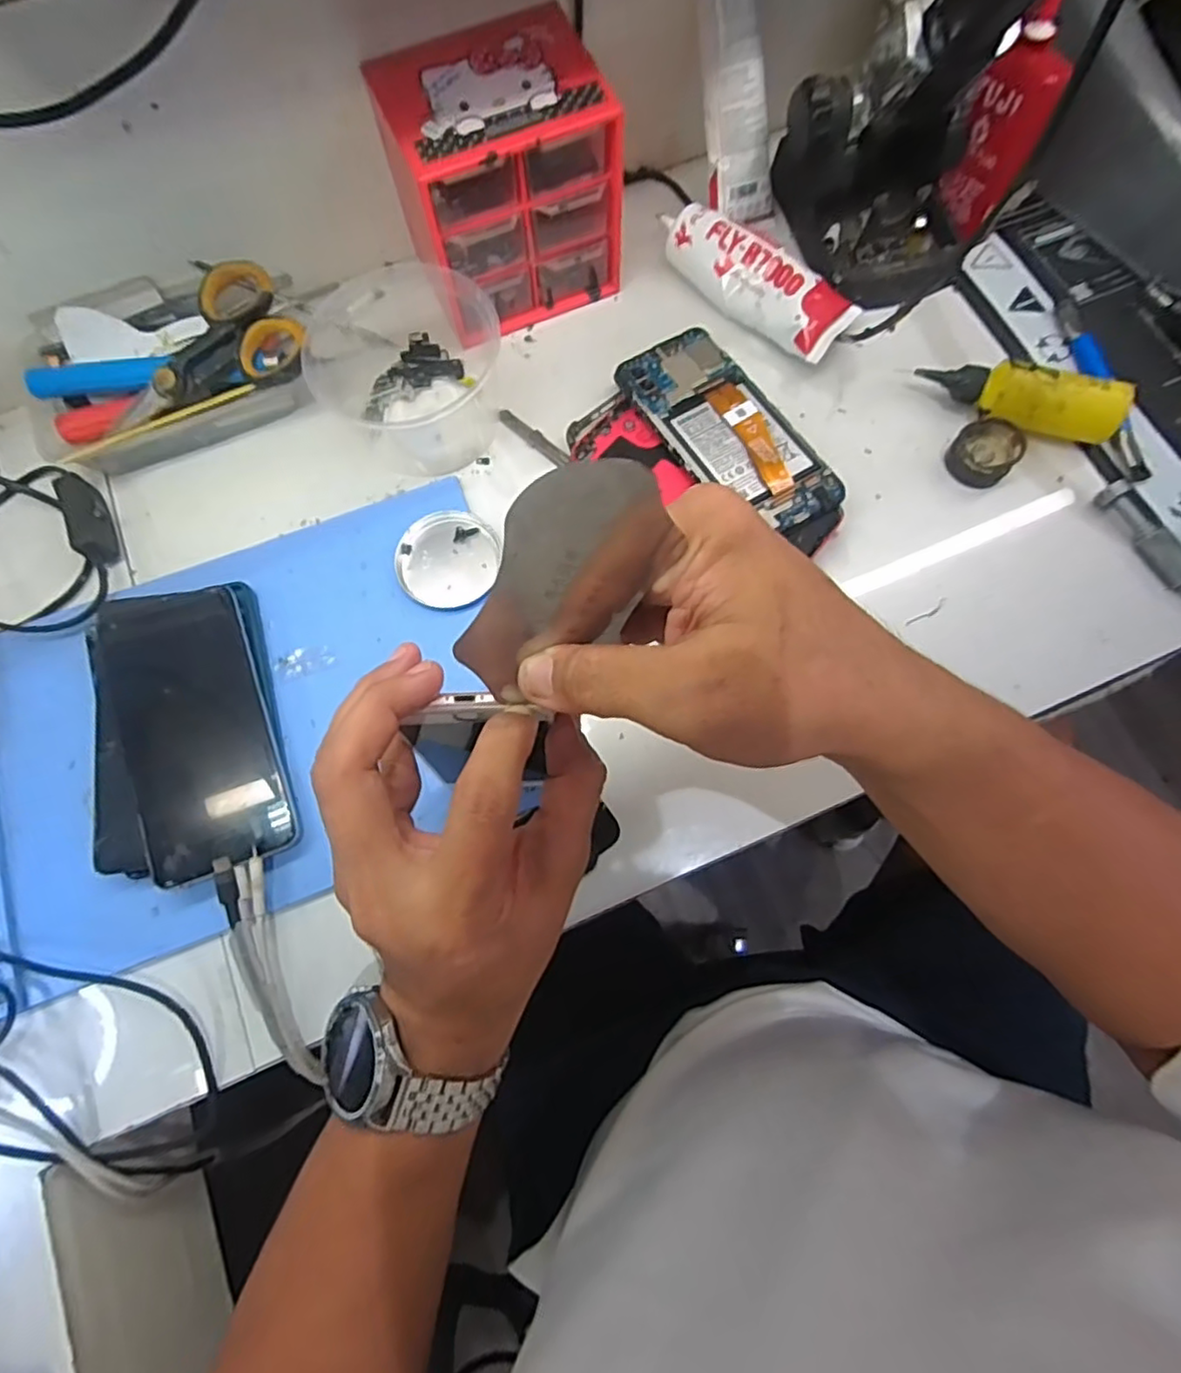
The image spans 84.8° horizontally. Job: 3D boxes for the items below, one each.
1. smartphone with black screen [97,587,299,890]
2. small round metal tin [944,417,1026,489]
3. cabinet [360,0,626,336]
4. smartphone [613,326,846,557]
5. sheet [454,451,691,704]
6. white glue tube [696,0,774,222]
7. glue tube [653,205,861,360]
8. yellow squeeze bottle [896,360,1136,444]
[{"bbox_3d":[-0.221,0.018,0.359,0.073,0.009,0.166,-19,76,-12],"label":"smartphone with black screen"},{"bbox_3d":[0.252,-0.150,0.414,0.038,0.020,0.037,0,74,1],"label":"small round metal tin"},{"bbox_3d":[-0.052,-0.324,0.420,0.128,0.117,0.100,-23,75,-5],"label":"cabinet"},{"bbox_3d":[0.089,-0.158,0.409,0.071,0.012,0.172,-30,72,-8],"label":"smartphone"},{"bbox_3d":[-0.009,-0.028,0.204,0.048,0.097,0.005,11,50,-23],"label":"sheet"},{"bbox_3d":[0.094,-0.387,0.418,0.040,0.144,0.024,-22,37,-5],"label":"white glue tube"},{"bbox_3d":[0.112,-0.284,0.446,0.152,0.038,0.052,43,79,11],"label":"glue tube"},{"bbox_3d":[0.272,-0.181,0.410,0.122,0.037,0.030,14,75,5],"label":"yellow squeeze bottle"}]

